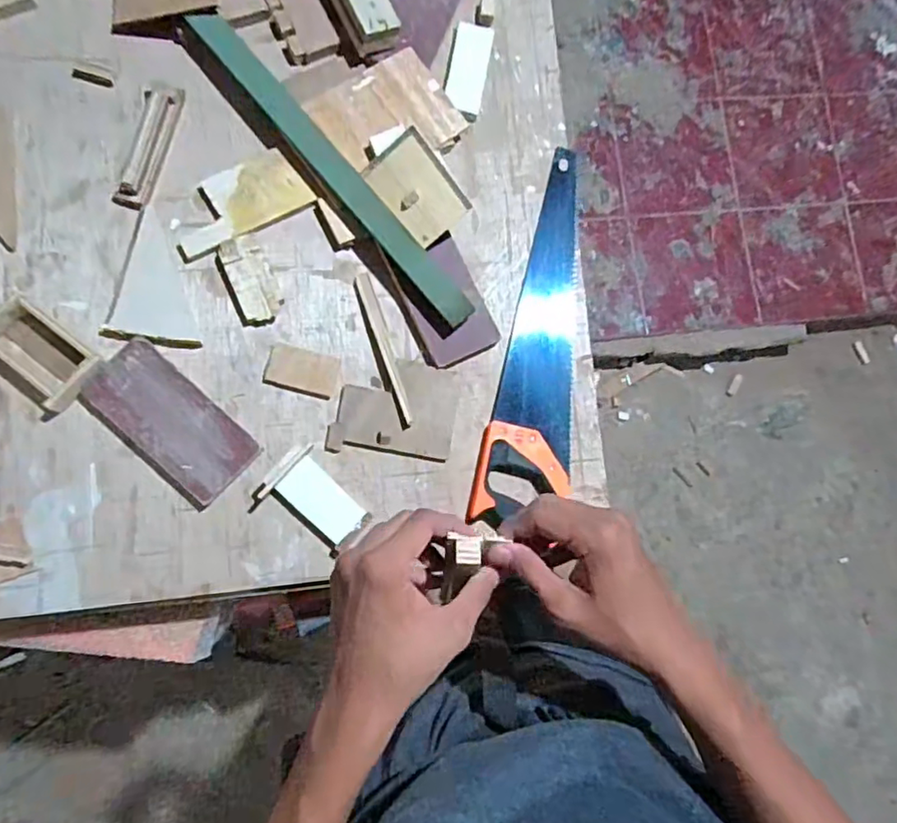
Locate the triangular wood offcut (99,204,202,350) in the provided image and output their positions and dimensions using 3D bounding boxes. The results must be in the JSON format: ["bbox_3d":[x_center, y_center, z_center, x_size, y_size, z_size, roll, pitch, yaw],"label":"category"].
[{"bbox_3d":[-0.337,-0.155,0.687,0.097,0.009,0.153,6,82,-6],"label":"triangular wood offcut"}]

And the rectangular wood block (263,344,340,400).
[{"bbox_3d":[-0.177,-0.048,0.707,0.081,0.008,0.052,14,82,-5],"label":"rectangular wood block"}]

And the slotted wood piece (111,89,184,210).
[{"bbox_3d":[-0.359,-0.320,0.701,0.042,0.013,0.160,14,82,-5],"label":"slotted wood piece"}]

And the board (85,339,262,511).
[{"bbox_3d":[-0.319,0.011,0.671,0.191,0.026,0.095,43,80,0],"label":"board"}]

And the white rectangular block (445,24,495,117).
[{"bbox_3d":[0.027,-0.459,0.785,0.048,0.012,0.128,11,82,-5],"label":"white rectangular block"}]

